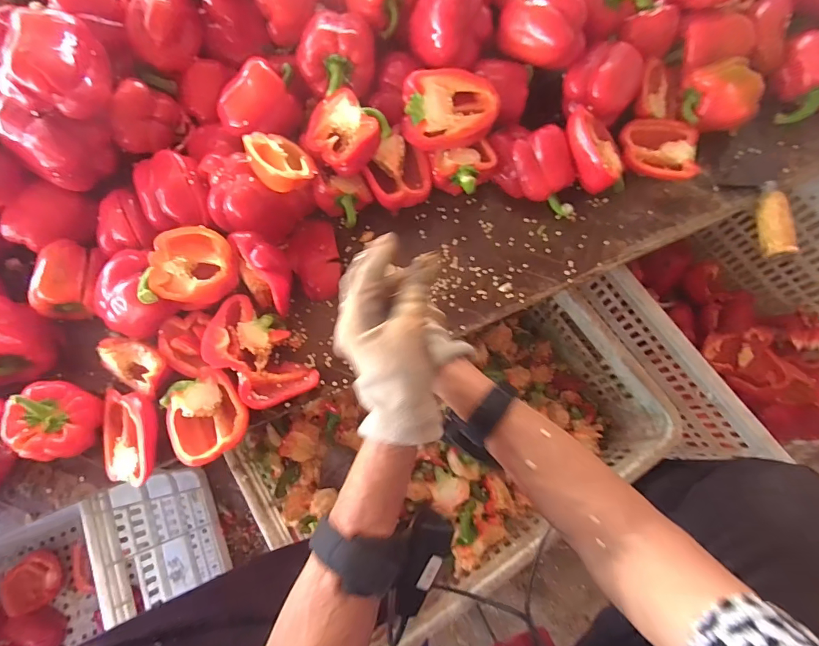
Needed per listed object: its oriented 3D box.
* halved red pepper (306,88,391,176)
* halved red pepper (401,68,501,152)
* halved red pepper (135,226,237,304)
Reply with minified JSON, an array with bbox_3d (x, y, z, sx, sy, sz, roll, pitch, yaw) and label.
[{"bbox_3d":[-0.076,-0.218,0.490,0.077,0.054,0.079,38,80,10],"label":"halved red pepper"},{"bbox_3d":[0.049,-0.251,0.491,0.108,0.032,0.081,-8,103,-15],"label":"halved red pepper"},{"bbox_3d":[-0.242,-0.063,0.454,0.091,0.045,0.079,-5,76,0],"label":"halved red pepper"}]

